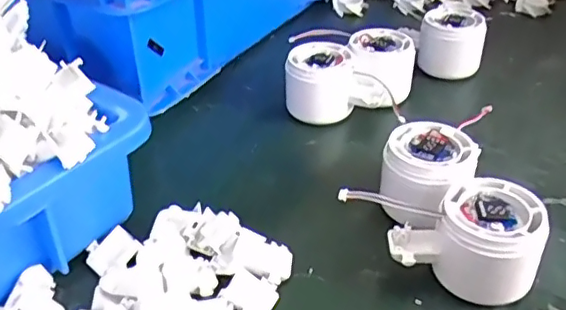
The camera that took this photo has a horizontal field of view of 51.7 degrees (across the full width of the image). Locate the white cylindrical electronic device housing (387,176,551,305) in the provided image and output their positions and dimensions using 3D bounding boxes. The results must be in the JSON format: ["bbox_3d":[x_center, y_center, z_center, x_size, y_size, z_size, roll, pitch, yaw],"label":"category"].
[{"bbox_3d":[0.107,0.050,0.338,0.079,0.052,0.060,22,42,28],"label":"white cylindrical electronic device housing"}]

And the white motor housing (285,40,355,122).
[{"bbox_3d":[0.029,-0.059,0.495,0.054,0.056,0.054,1,36,1],"label":"white motor housing"}]

